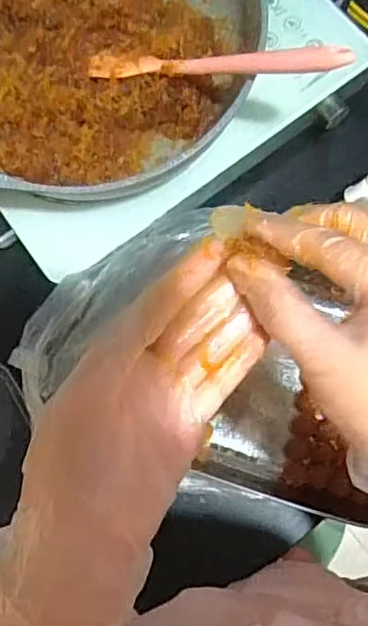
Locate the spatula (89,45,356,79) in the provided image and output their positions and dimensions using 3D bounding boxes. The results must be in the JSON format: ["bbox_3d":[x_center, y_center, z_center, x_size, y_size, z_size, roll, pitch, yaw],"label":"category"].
[{"bbox_3d":[0.017,-0.189,0.444,0.222,0.015,0.028,14,73,32],"label":"spatula"}]

